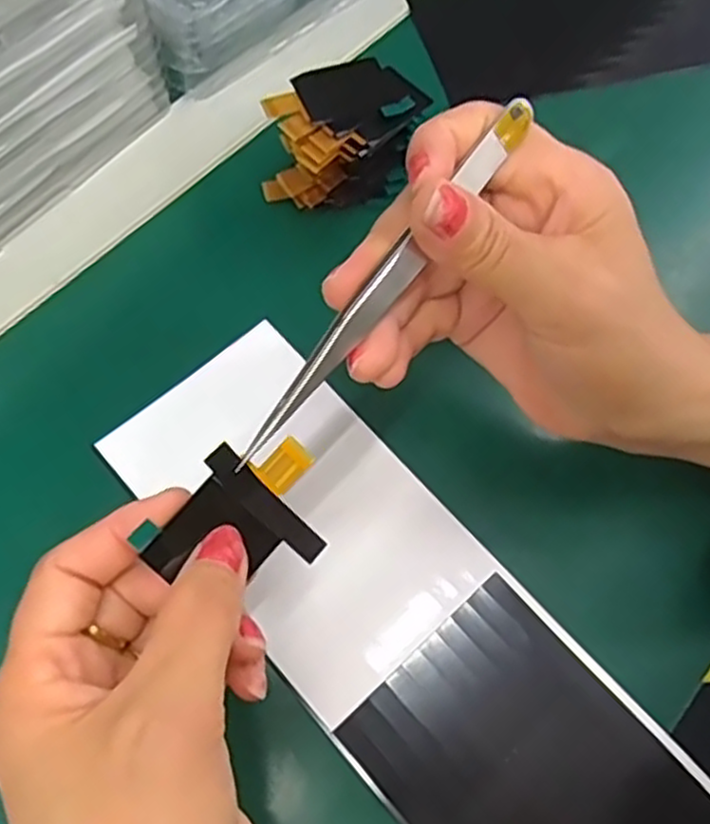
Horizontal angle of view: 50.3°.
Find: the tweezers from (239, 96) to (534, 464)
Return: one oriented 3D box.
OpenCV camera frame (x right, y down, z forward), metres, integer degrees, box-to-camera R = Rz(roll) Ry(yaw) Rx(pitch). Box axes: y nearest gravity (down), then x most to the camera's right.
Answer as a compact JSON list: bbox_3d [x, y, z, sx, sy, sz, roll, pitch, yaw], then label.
[{"bbox_3d":[0.010,-0.036,0.210,0.008,0.009,0.127,38,86,13],"label":"tweezers"}]

